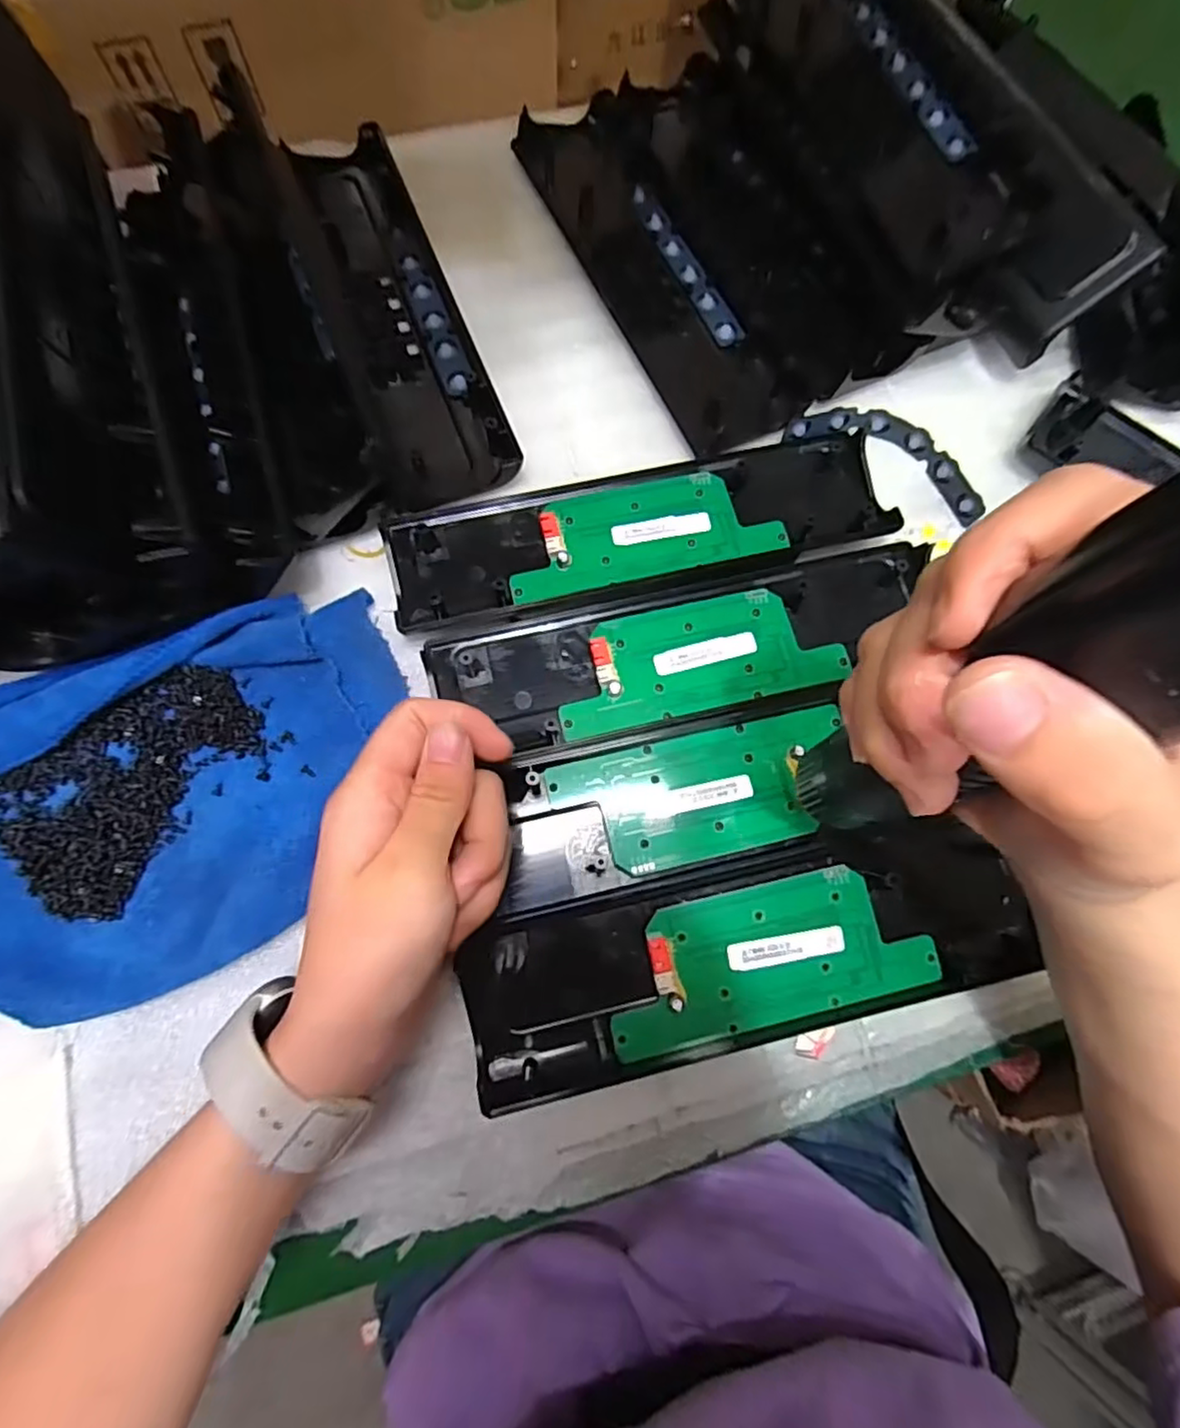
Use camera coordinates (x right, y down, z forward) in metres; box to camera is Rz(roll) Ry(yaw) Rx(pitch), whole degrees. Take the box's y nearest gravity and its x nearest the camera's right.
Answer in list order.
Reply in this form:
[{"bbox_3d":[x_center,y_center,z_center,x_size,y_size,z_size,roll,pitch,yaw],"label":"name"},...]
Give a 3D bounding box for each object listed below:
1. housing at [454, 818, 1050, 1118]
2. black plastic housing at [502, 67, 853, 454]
[{"bbox_3d":[0.066,0.101,0.277,0.232,0.023,0.068,-11,74,-5],"label":"housing"},{"bbox_3d":[0.061,-0.267,0.377,0.119,0.024,0.248,-24,76,-9],"label":"black plastic housing"}]

